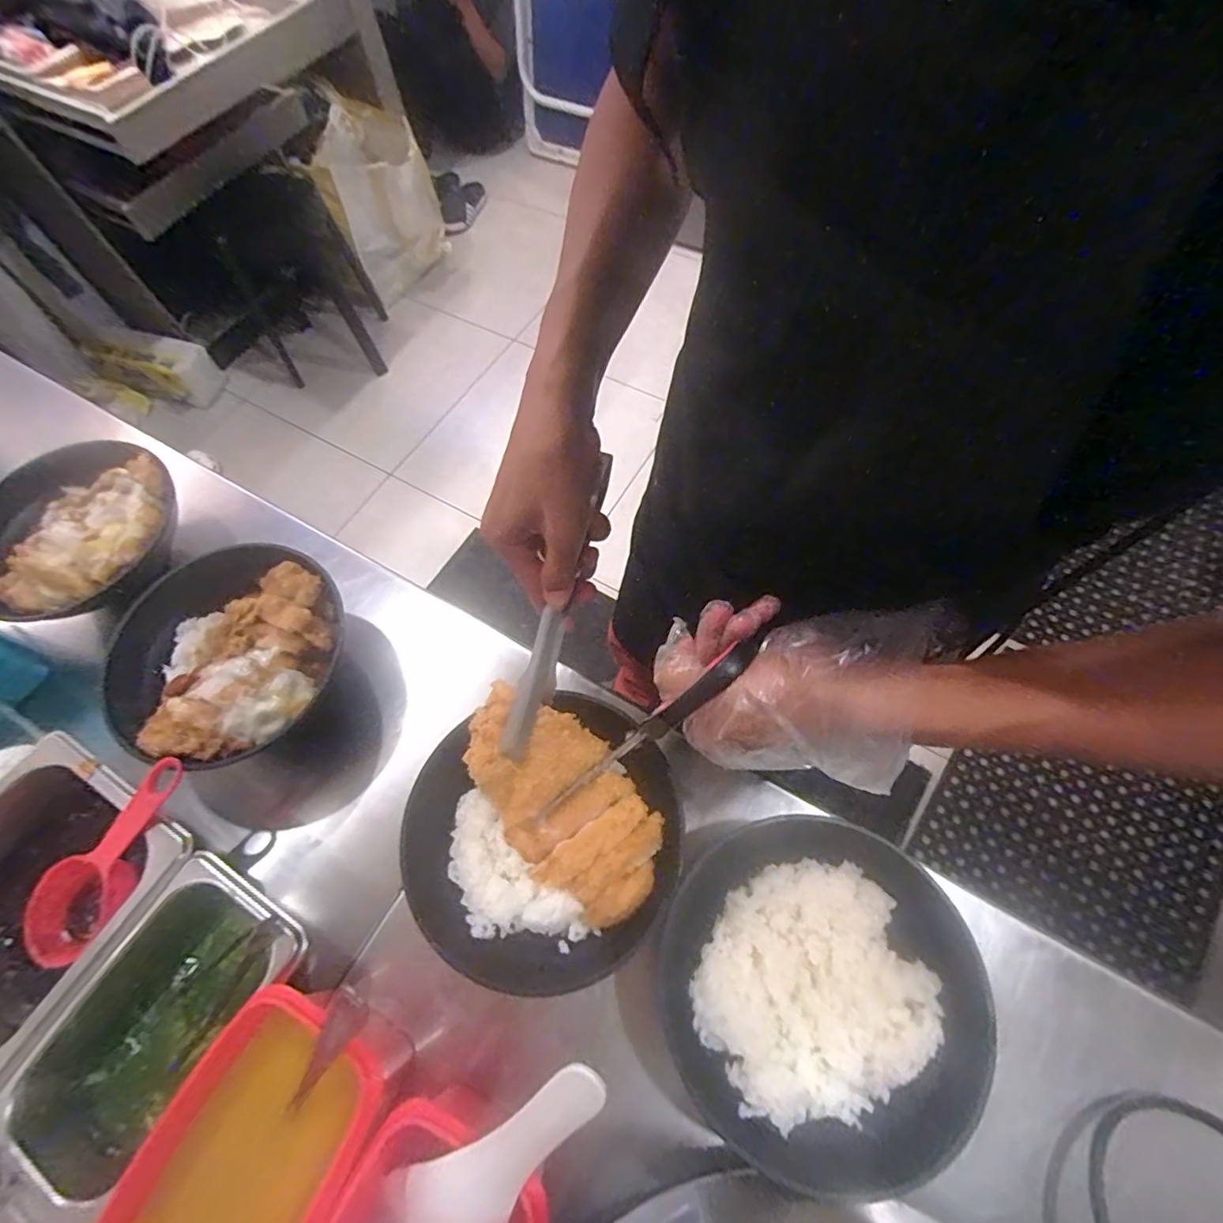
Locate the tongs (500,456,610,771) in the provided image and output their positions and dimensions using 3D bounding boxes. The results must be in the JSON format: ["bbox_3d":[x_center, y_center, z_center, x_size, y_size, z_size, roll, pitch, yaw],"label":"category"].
[{"bbox_3d":[-0.034,0.000,0.384,0.020,0.015,0.210,20,95,12],"label":"tongs"}]

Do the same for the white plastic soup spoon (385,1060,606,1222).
[{"bbox_3d":[-0.057,0.272,0.283,0.055,0.014,0.185,42,113,20],"label":"white plastic soup spoon"}]

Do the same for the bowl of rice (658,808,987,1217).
[{"bbox_3d":[0.129,0.241,0.365,0.161,0.056,0.173,13,66,9],"label":"bowl of rice"}]

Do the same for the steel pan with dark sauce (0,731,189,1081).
[{"bbox_3d":[-0.395,0.204,0.400,0.159,0.069,0.179,27,69,15],"label":"steel pan with dark sauce"}]

